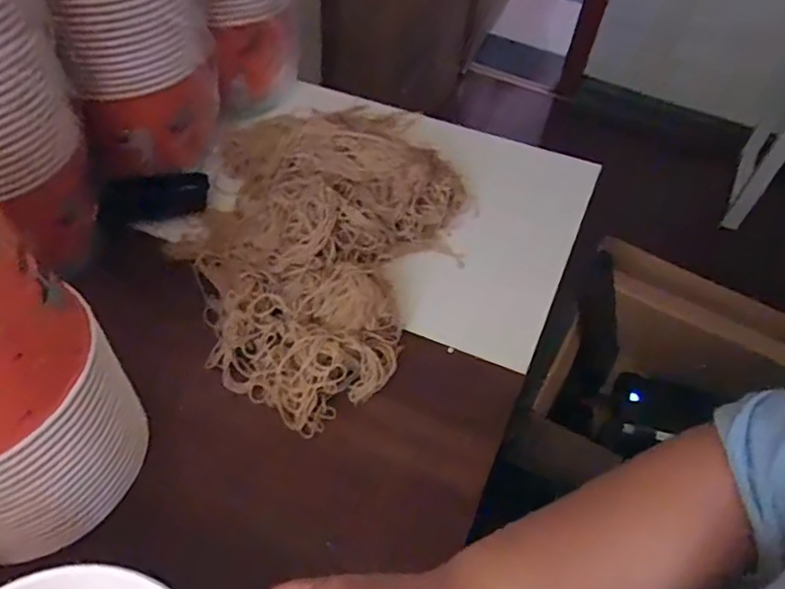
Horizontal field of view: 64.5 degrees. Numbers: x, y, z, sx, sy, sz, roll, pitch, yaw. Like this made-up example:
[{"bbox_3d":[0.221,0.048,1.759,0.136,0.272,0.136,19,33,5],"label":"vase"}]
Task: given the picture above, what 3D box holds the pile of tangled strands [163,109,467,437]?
[{"bbox_3d":[-0.072,-0.049,0.601,0.272,0.089,0.345,7,51,1],"label":"pile of tangled strands"}]

